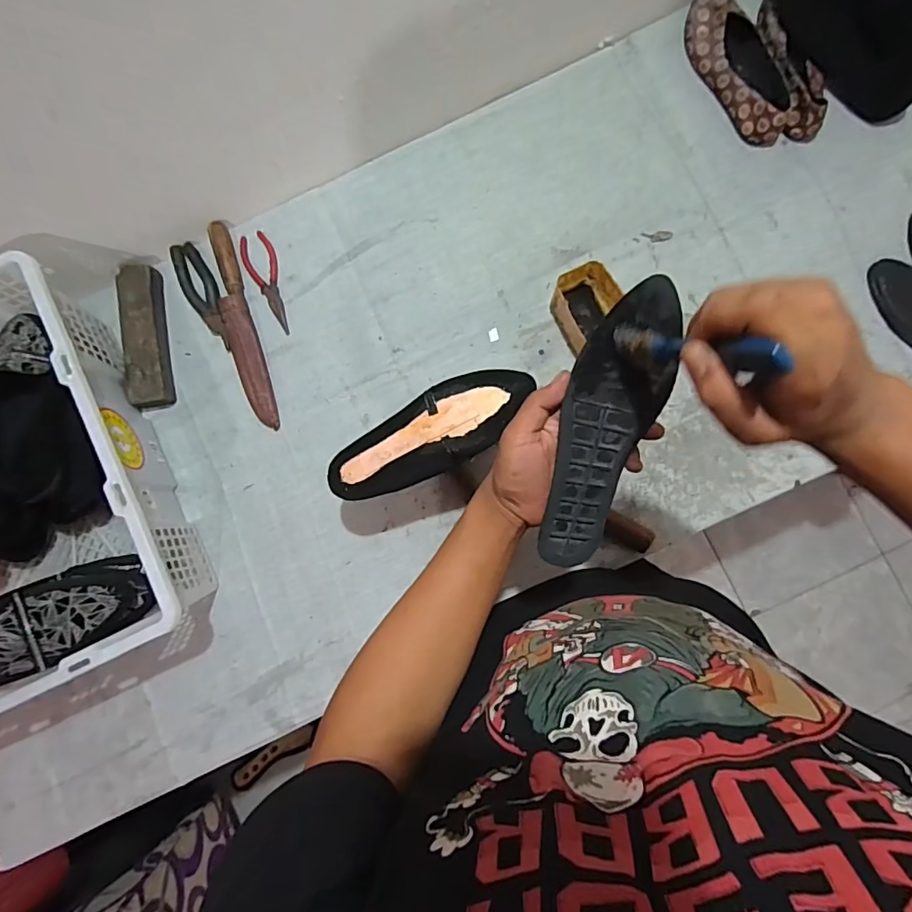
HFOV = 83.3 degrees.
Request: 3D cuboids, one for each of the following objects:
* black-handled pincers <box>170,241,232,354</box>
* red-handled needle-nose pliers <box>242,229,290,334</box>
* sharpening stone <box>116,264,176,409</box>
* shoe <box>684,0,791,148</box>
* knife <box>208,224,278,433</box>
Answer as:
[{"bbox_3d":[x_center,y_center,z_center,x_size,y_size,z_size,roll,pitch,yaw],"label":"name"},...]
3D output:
[{"bbox_3d":[-0.361,-0.226,0.736,0.044,0.011,0.171,-26,84,0],"label":"black-handled pincers"},{"bbox_3d":[-0.269,-0.250,0.738,0.045,0.009,0.152,-22,84,1],"label":"red-handled needle-nose pliers"},{"bbox_3d":[-0.436,-0.166,0.720,0.053,0.035,0.195,-7,84,2],"label":"sharpening stone"},{"bbox_3d":[0.394,-0.544,0.712,0.081,0.046,0.232,-27,84,0],"label":"shoe"},{"bbox_3d":[-0.305,-0.184,0.726,0.040,0.020,0.301,-17,84,1],"label":"knife"}]

